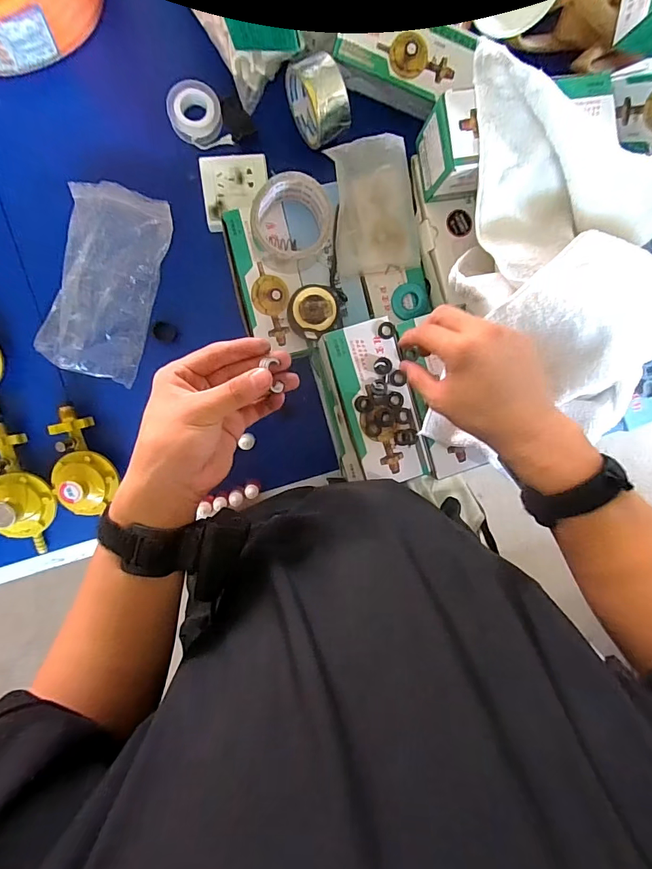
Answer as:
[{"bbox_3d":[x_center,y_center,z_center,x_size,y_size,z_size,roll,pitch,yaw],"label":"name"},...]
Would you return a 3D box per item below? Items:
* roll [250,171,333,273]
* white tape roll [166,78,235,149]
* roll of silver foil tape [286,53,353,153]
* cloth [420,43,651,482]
[{"bbox_3d":[-0.040,-0.238,0.482,0.086,0.053,0.090,0,94,-7],"label":"roll"},{"bbox_3d":[-0.168,-0.415,0.548,0.068,0.023,0.073,0,94,-7],"label":"white tape roll"},{"bbox_3d":[-0.011,-0.420,0.531,0.050,0.080,0.095,-28,97,-4],"label":"roll of silver foil tape"},{"bbox_3d":[0.247,-0.160,0.428,0.239,0.076,0.348,4,93,-7],"label":"cloth"}]

